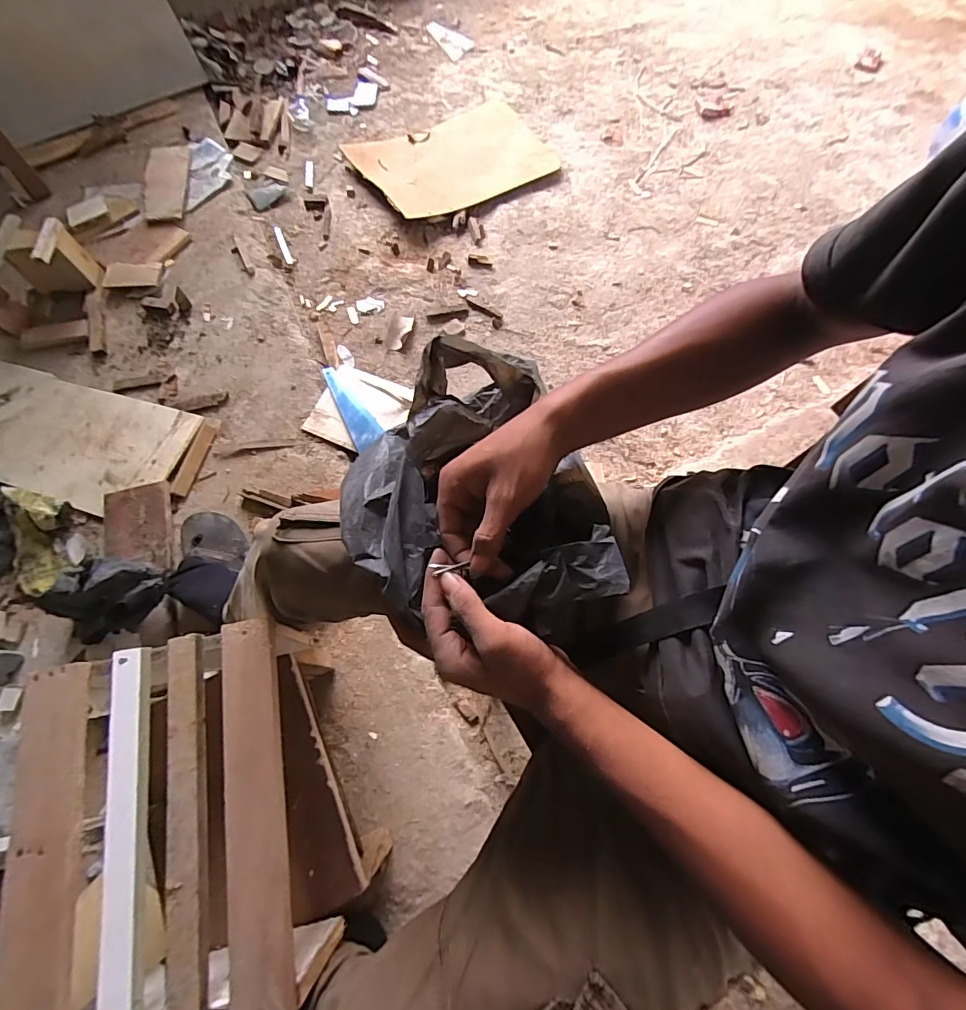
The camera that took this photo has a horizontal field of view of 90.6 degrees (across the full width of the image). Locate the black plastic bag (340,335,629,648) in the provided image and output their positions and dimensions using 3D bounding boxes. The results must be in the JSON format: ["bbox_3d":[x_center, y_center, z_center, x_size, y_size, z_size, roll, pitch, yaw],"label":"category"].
[{"bbox_3d":[-0.012,-0.019,0.407,0.217,0.104,0.265,-15,71,-8],"label":"black plastic bag"}]

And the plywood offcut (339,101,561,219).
[{"bbox_3d":[-0.074,-1.040,1.426,0.561,0.019,0.372,-26,73,-12],"label":"plywood offcut"}]

